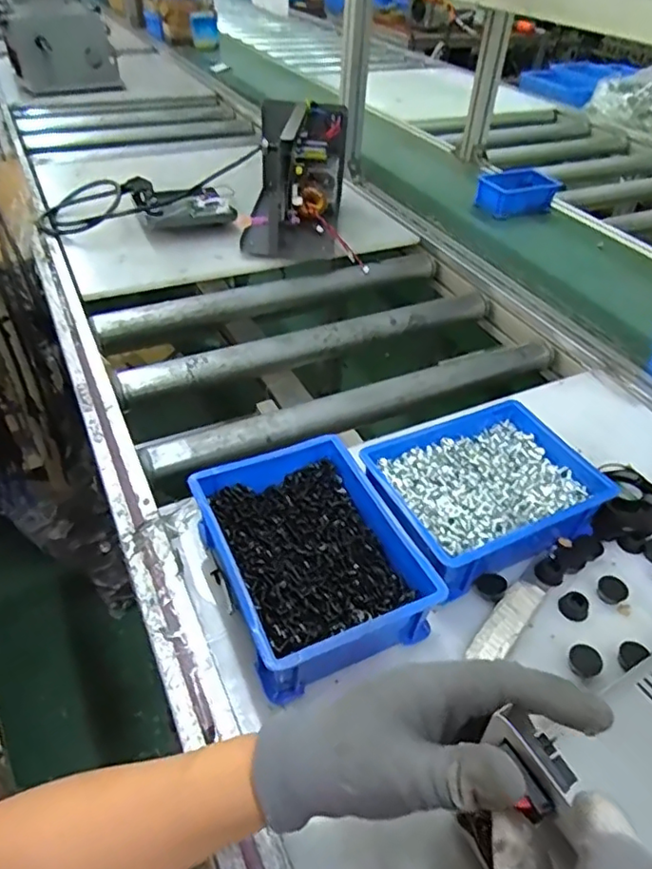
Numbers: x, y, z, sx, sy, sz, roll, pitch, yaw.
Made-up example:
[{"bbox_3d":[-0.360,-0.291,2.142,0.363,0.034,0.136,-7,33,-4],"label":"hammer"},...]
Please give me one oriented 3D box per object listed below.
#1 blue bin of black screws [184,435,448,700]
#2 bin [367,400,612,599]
[{"bbox_3d":[-0.013,0.101,0.487,0.151,0.061,0.203,-16,46,-20],"label":"blue bin of black screws"},{"bbox_3d":[0.149,0.055,0.558,0.202,0.065,0.152,-17,47,-22],"label":"bin"}]

